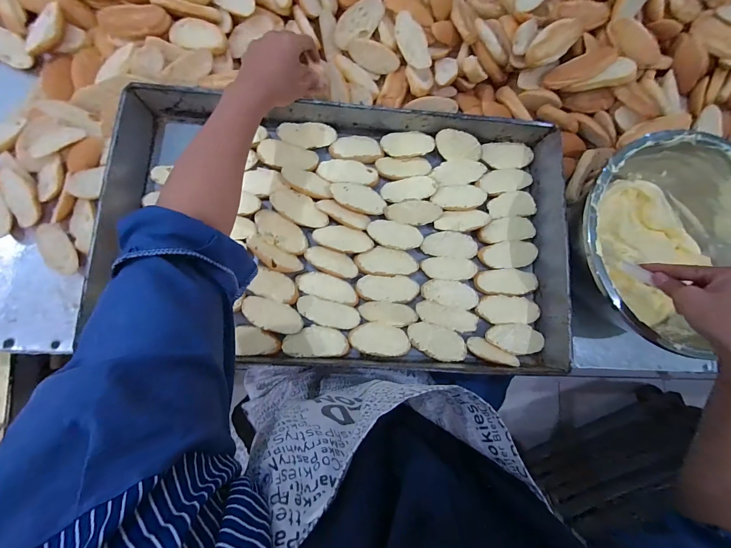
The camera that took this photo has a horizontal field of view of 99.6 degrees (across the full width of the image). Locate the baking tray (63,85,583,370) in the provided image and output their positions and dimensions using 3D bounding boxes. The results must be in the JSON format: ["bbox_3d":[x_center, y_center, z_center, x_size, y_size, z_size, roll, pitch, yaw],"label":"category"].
[{"bbox_3d":[-0.036,-0.065,0.441,0.633,0.060,0.378,5,83,-4],"label":"baking tray"}]

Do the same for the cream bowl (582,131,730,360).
[{"bbox_3d":[0.419,-0.038,0.442,0.275,0.116,0.281,1,83,-5],"label":"cream bowl"}]

